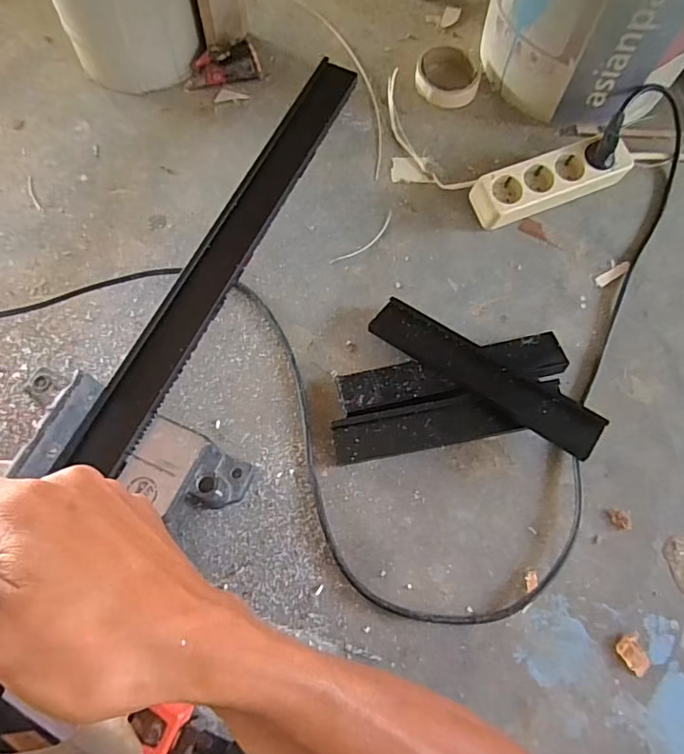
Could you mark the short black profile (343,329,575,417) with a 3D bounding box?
[{"bbox_3d":[0.124,-0.004,0.599,0.252,0.028,0.050,-11,70,-7],"label":"short black profile"}]

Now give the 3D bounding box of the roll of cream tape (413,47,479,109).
[{"bbox_3d":[0.145,-0.413,0.751,0.087,0.032,0.087,1,69,-2],"label":"roll of cream tape"}]

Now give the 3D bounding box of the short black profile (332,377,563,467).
[{"bbox_3d":[0.113,0.047,0.581,0.241,0.023,0.047,-10,70,-6],"label":"short black profile"}]

